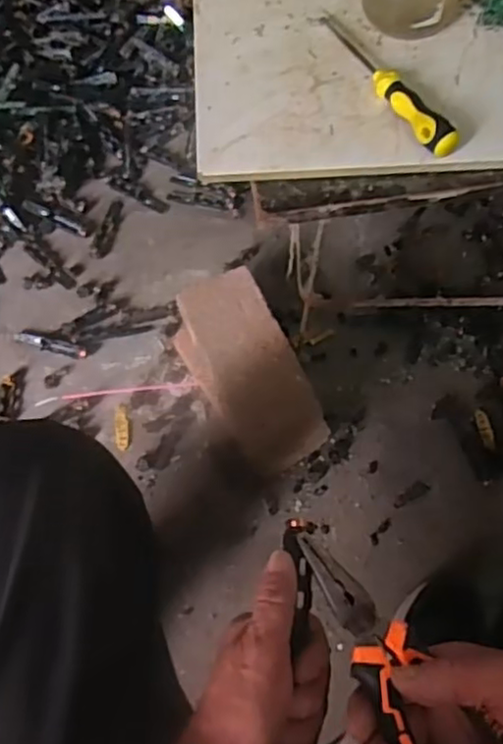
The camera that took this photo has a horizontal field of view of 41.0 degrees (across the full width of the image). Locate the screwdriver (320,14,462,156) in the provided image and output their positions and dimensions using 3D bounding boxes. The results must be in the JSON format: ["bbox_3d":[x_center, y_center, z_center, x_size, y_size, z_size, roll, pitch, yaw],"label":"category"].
[{"bbox_3d":[0.099,-0.216,0.492,0.021,0.024,0.157,-25,68,-11],"label":"screwdriver"}]

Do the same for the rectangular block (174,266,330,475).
[{"bbox_3d":[-0.005,0.000,0.842,0.115,0.089,0.242,-24,69,-11],"label":"rectangular block"}]

